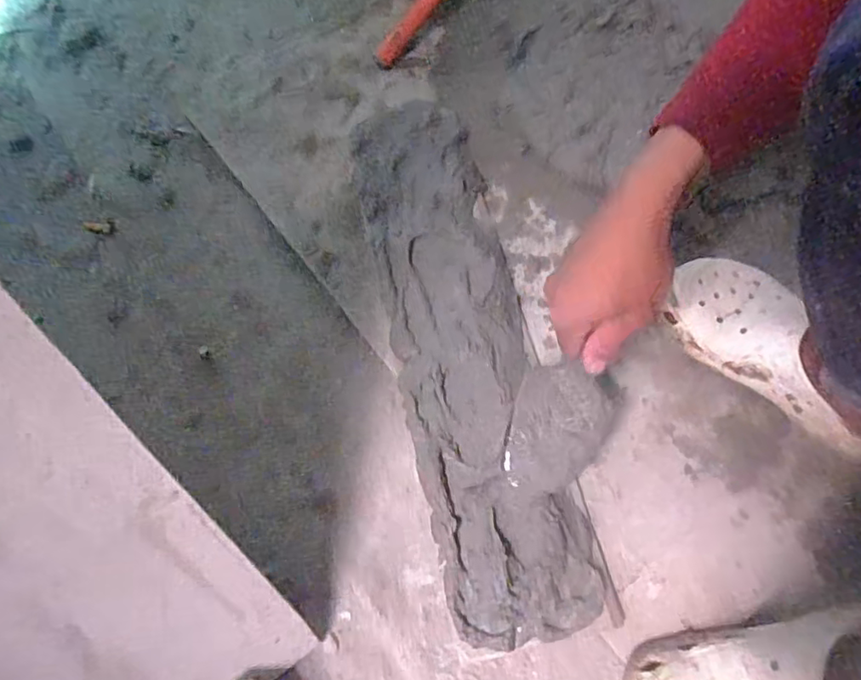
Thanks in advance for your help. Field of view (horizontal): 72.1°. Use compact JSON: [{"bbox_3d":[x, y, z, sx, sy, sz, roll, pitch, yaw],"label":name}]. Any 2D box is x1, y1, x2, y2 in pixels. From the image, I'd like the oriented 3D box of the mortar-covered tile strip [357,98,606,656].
[{"bbox_3d":[0.024,-0.026,0.599,0.139,0.038,0.594,-12,65,-3],"label":"mortar-covered tile strip"}]

